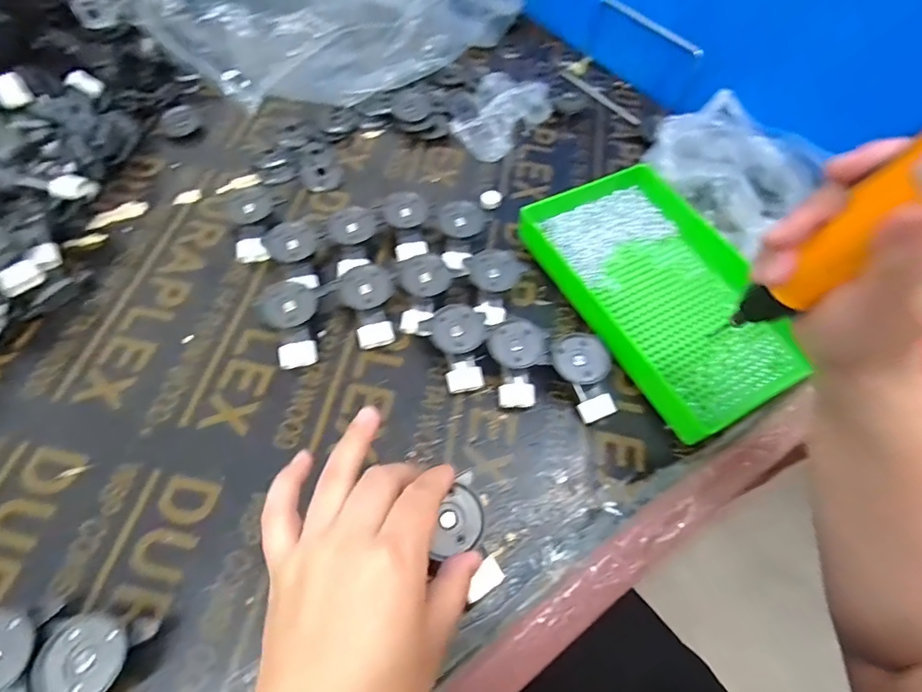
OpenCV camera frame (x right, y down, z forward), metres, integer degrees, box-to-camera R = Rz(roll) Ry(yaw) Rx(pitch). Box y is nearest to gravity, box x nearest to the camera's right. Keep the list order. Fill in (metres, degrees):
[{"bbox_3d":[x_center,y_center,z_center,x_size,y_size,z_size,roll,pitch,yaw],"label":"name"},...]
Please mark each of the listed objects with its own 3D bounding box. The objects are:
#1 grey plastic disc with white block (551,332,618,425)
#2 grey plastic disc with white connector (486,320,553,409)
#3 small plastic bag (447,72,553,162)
[{"bbox_3d":[0.100,0.024,0.380,0.043,0.027,0.064,-30,65,-19],"label":"grey plastic disc with white block"},{"bbox_3d":[0.044,0.014,0.382,0.046,0.028,0.066,10,59,3],"label":"grey plastic disc with white connector"},{"bbox_3d":[0.048,-0.266,0.550,0.087,0.020,0.145,26,61,12],"label":"small plastic bag"}]

